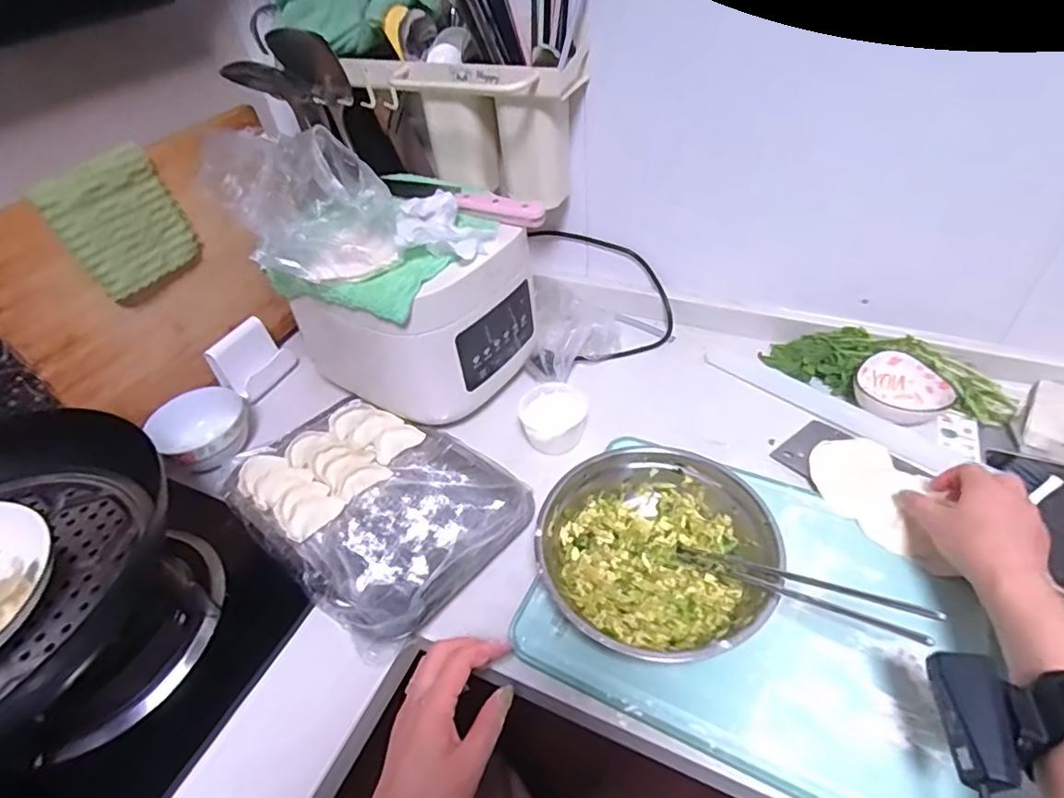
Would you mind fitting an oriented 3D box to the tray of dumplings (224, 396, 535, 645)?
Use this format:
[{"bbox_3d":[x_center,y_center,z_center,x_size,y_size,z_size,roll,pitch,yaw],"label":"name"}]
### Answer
[{"bbox_3d":[-0.163,0.097,0.590,0.285,0.032,0.206,30,55,32],"label":"tray of dumplings"}]

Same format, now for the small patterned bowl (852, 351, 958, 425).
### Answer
[{"bbox_3d":[0.410,-0.010,0.628,0.092,0.039,0.071,24,52,28],"label":"small patterned bowl"}]

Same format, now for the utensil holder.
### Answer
[{"bbox_3d":[-0.071,-0.325,0.678,0.247,0.140,0.097,13,47,20],"label":"utensil holder"}]

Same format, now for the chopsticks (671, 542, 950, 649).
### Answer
[{"bbox_3d":[0.196,0.141,0.439,0.026,0.014,0.196,-40,26,-30],"label":"chopsticks"}]

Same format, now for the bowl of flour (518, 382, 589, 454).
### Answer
[{"bbox_3d":[0.026,0.019,0.649,0.068,0.048,0.073,-3,44,3],"label":"bowl of flour"}]

